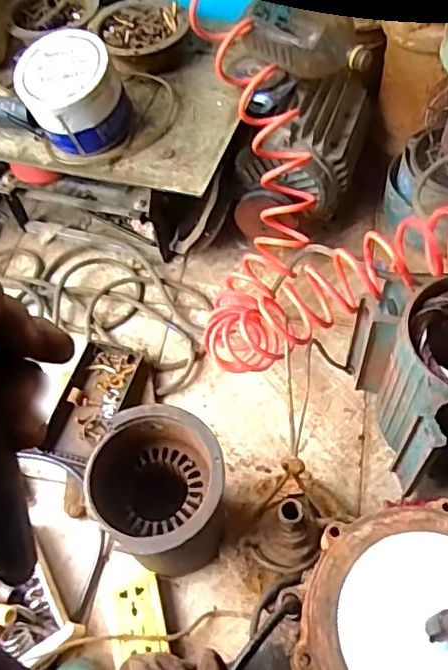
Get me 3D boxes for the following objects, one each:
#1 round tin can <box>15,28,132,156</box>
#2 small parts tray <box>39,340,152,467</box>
[{"bbox_3d":[-0.198,-0.322,0.760,0.130,0.096,0.136,-20,59,-8],"label":"round tin can"},{"bbox_3d":[-0.174,0.095,0.805,0.100,0.030,0.175,15,61,14],"label":"small parts tray"}]

